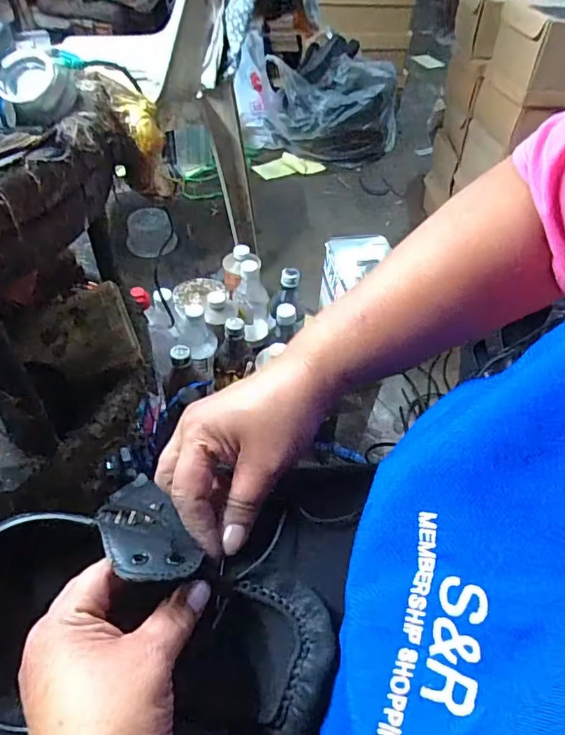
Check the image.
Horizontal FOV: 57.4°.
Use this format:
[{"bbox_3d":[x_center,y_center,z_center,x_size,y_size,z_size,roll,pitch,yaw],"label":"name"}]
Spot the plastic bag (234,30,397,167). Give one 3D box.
[{"bbox_3d":[0.103,-0.787,1.541,0.472,0.248,0.318,-2,48,-5],"label":"plastic bag"}]

